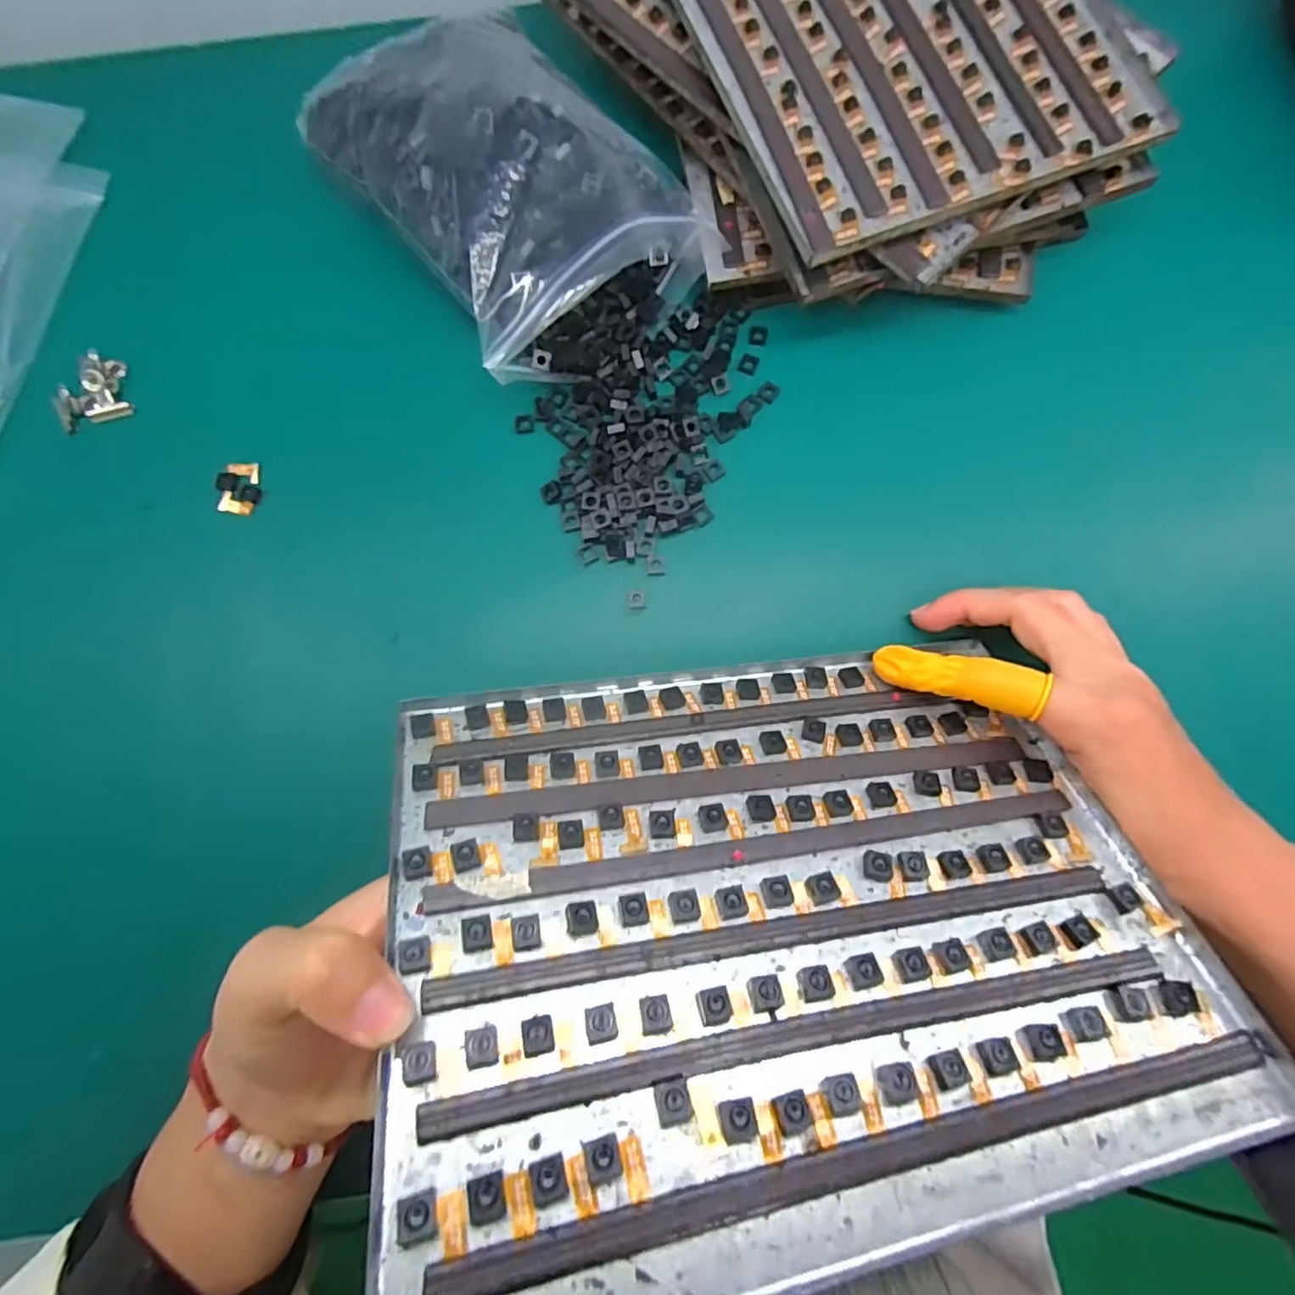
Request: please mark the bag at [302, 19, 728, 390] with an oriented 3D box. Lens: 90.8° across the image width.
[{"bbox_3d":[-0.062,-0.225,0.310,0.131,0.056,0.175,-36,81,-6],"label":"bag"}]

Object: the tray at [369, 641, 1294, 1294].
[{"bbox_3d":[0.047,0.076,0.210,0.244,0.006,0.182,-5,47,-12],"label":"tray"}]

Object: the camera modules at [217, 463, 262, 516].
[{"bbox_3d":[-0.202,-0.078,0.315,0.020,0.005,0.026,-8,79,-1],"label":"camera modules"}]

